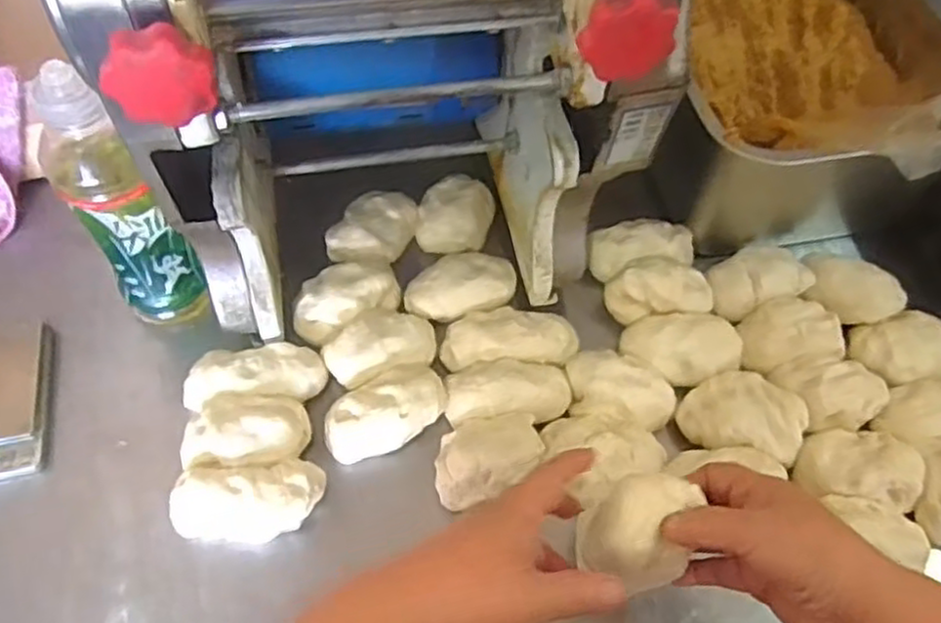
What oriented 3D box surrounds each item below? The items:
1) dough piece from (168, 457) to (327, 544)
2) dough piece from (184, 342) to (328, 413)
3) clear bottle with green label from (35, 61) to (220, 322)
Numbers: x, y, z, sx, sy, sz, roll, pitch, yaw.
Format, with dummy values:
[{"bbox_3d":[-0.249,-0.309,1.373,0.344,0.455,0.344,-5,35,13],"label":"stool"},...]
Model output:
[{"bbox_3d":[-0.152,0.133,0.500,0.101,0.043,0.050,-8,58,-8],"label":"dough piece"},{"bbox_3d":[-0.164,0.054,0.557,0.104,0.045,0.043,-3,58,-6],"label":"dough piece"},{"bbox_3d":[-0.246,-0.064,0.521,0.057,0.233,0.054,-34,66,-22],"label":"clear bottle with green label"}]

